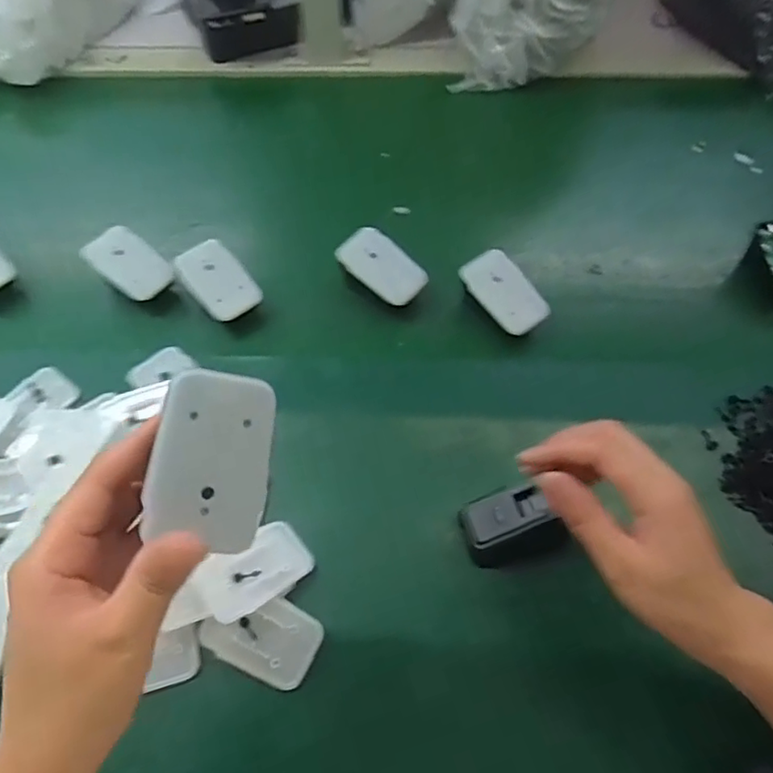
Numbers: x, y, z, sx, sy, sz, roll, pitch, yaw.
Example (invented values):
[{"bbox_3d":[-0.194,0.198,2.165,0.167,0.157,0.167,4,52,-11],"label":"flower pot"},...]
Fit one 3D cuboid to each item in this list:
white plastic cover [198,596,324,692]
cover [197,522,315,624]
[{"bbox_3d":[-0.077,0.154,0.374,0.069,0.011,0.044,22,60,12],"label":"white plastic cover"},{"bbox_3d":[-0.084,0.117,0.387,0.069,0.007,0.044,-27,61,-32],"label":"cover"}]

